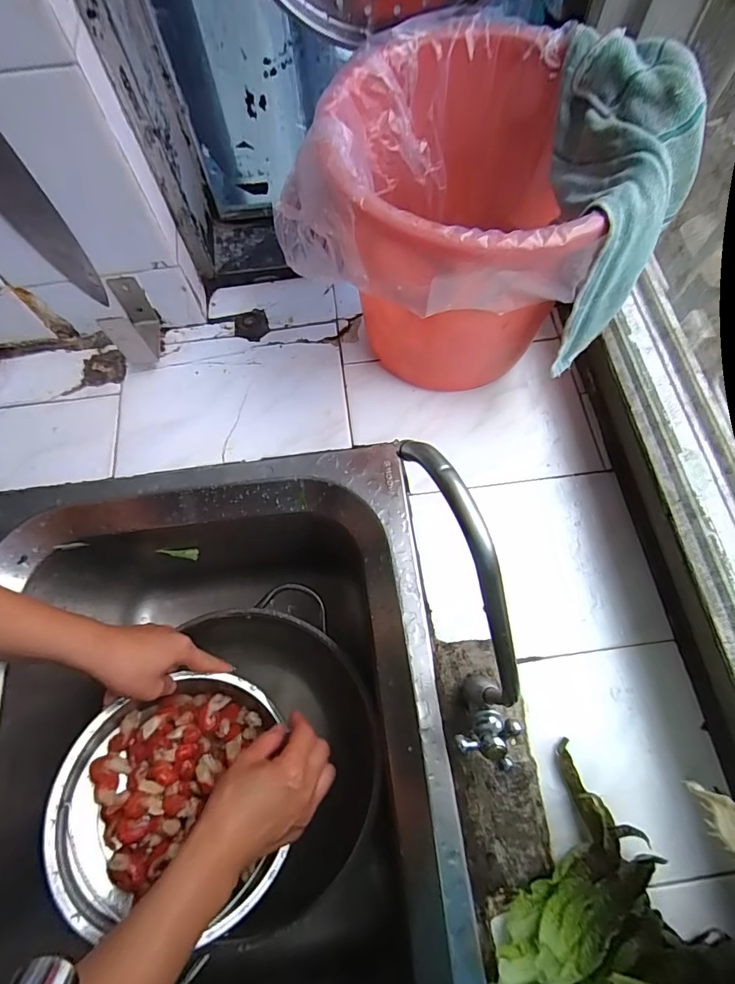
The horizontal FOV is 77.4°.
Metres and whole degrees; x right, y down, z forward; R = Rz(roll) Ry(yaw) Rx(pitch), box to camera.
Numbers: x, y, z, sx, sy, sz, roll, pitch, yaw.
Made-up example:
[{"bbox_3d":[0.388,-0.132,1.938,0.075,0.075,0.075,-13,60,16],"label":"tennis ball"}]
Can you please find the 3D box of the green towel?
[{"bbox_3d":[0.167,-0.202,0.314,0.067,0.107,0.208,0,99,2],"label":"green towel"}]

